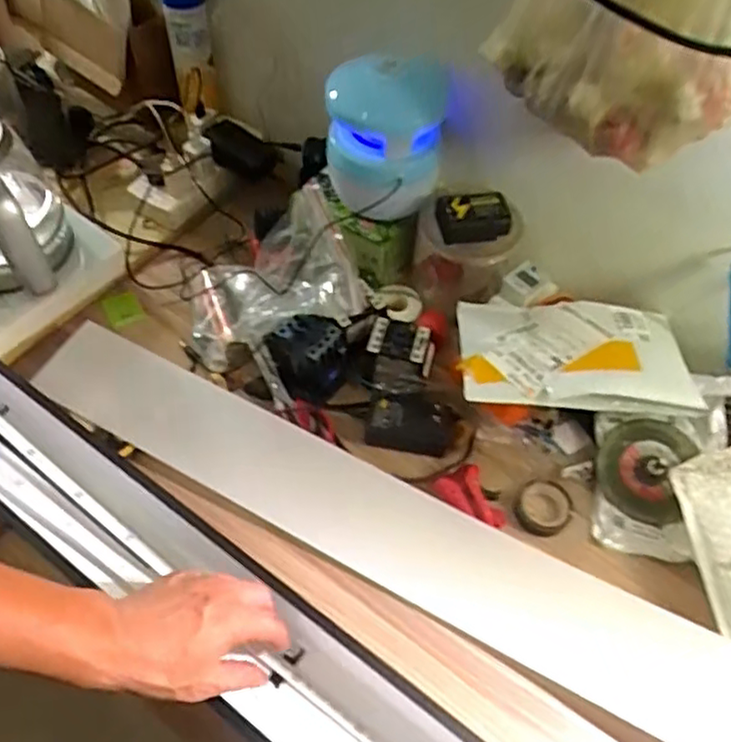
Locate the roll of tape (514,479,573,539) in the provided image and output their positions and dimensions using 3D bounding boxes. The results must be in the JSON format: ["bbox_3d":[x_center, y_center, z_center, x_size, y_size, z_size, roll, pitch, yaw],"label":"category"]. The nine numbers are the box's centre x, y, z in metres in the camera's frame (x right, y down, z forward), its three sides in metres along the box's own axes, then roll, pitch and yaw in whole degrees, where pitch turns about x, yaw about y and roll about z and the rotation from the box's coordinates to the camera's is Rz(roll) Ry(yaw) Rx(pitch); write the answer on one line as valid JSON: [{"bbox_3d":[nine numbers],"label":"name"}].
[{"bbox_3d":[0.176,0.133,0.655,0.053,0.025,0.056,1,55,-2],"label":"roll of tape"}]

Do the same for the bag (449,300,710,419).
[{"bbox_3d":[0.211,-0.022,0.689,0.226,0.031,0.155,-1,43,0],"label":"bag"}]

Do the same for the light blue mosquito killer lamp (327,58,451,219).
[{"bbox_3d":[0.030,-0.249,0.721,0.113,0.148,0.116,1,55,-2],"label":"light blue mosquito killer lamp"}]

